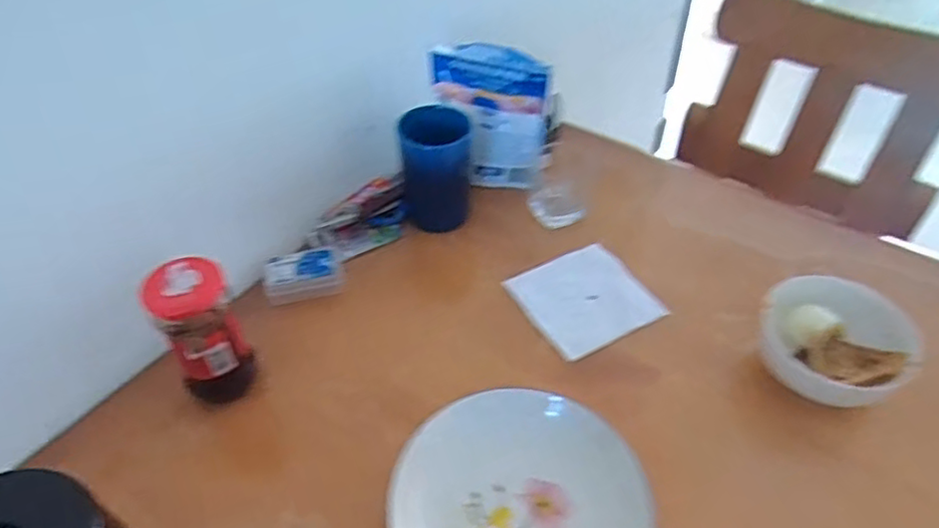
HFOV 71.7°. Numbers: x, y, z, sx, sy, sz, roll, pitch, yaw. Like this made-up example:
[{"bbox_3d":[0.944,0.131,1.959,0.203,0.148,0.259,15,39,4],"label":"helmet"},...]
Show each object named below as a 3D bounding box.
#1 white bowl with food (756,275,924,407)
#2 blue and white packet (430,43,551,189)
[{"bbox_3d":[0.336,0.074,0.608,0.121,0.052,0.130,0,45,0],"label":"white bowl with food"},{"bbox_3d":[0.020,-0.171,0.783,0.140,0.183,0.036,14,47,14],"label":"blue and white packet"}]

